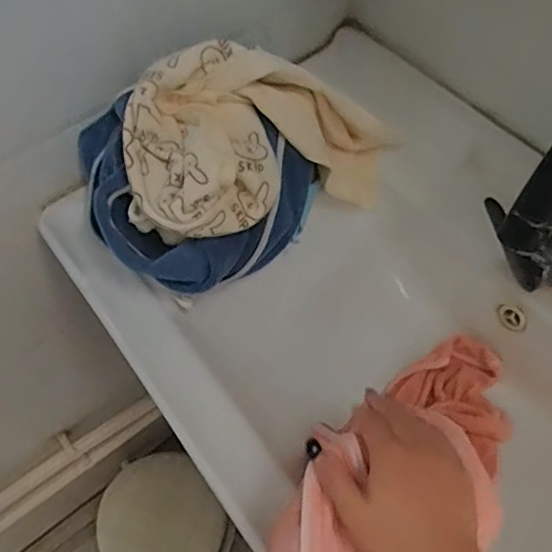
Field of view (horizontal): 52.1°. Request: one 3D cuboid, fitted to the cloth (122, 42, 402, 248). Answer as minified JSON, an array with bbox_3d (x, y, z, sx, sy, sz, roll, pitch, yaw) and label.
[{"bbox_3d":[-0.008,-0.122,0.570,0.289,0.184,0.134,-27,61,-13],"label":"cloth"}]

